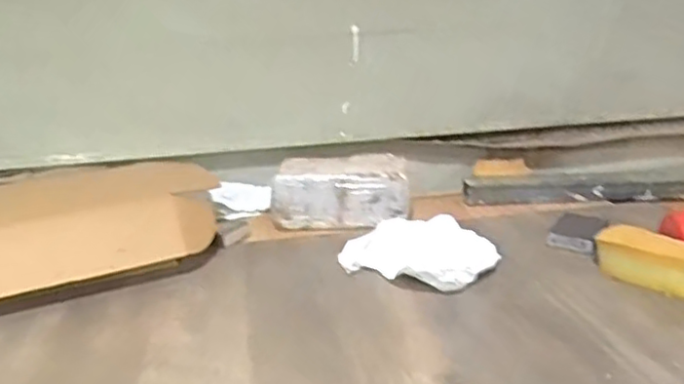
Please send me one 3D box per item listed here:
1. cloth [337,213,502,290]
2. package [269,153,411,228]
[{"bbox_3d":[0.108,0.083,0.963,0.198,0.065,0.132,11,23,42],"label":"cloth"},{"bbox_3d":[-0.002,-0.001,1.176,0.243,0.103,0.114,-3,17,7],"label":"package"}]

